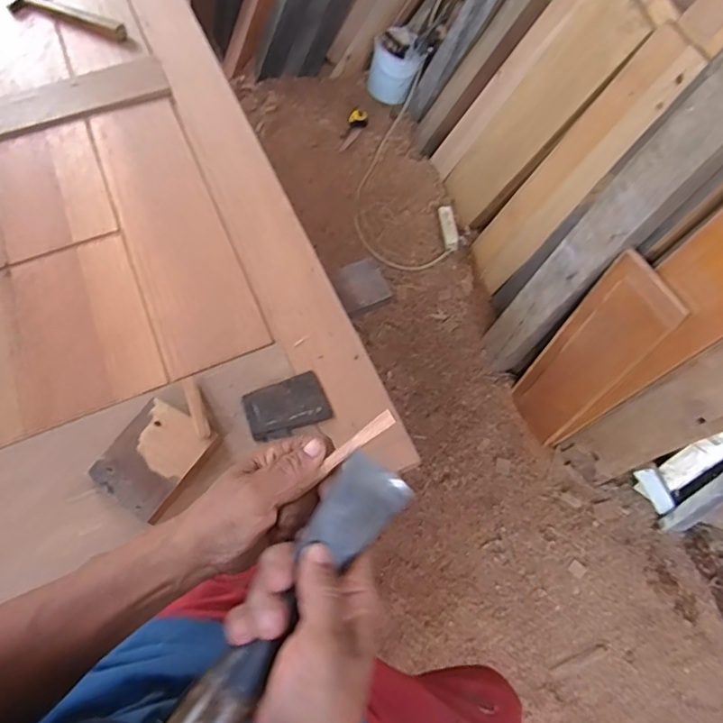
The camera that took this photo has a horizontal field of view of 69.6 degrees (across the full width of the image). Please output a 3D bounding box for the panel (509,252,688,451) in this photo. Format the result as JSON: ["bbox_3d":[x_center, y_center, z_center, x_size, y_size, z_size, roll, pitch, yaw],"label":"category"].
[{"bbox_3d":[0.520,0.002,1.239,0.017,0.568,0.182,-18,62,-25],"label":"panel"}]

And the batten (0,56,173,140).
[{"bbox_3d":[-0.648,-0.450,0.946,0.582,0.027,0.129,-24,67,-11],"label":"batten"}]

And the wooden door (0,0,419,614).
[{"bbox_3d":[-0.719,-0.561,0.992,0.815,0.048,2.006,-22,67,-10],"label":"wooden door"}]

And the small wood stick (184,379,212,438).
[{"bbox_3d":[-0.217,0.059,0.688,0.018,0.010,0.104,-22,53,-10],"label":"small wood stick"}]

